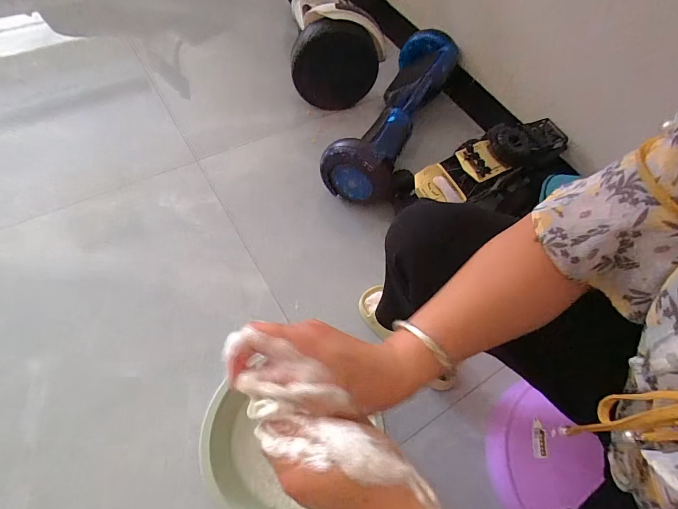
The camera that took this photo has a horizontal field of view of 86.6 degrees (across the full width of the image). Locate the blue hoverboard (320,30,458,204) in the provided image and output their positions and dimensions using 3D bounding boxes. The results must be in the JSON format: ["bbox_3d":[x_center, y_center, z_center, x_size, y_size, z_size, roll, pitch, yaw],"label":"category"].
[{"bbox_3d":[0.149,-0.379,0.957,0.157,0.167,0.584,26,61,8],"label":"blue hoverboard"}]

